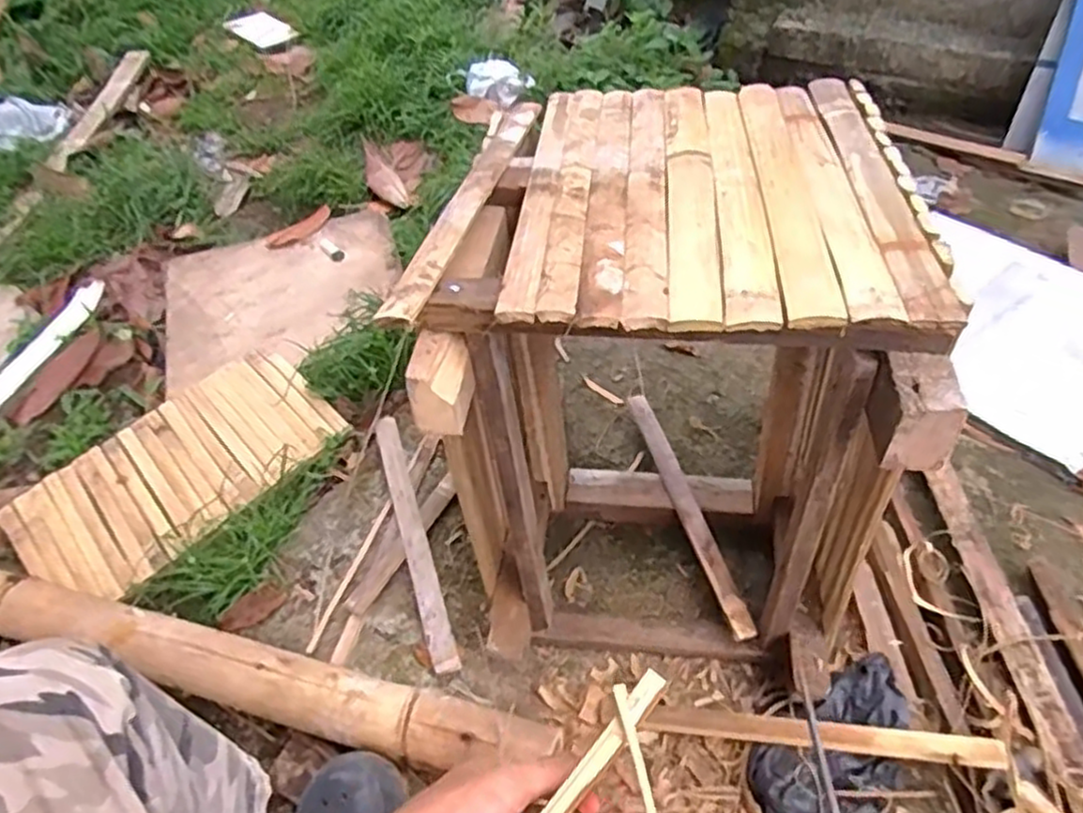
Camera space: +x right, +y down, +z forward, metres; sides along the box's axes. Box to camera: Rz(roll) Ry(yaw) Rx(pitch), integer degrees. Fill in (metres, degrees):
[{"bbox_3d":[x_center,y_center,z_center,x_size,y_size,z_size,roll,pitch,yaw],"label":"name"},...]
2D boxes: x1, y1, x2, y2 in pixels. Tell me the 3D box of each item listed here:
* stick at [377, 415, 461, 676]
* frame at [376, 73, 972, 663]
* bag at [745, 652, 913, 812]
[{"bbox_3d":[-0.172,0.167,0.963,0.032,0.029,0.385,-16,50,-10],"label":"stick"},{"bbox_3d":[0.118,-0.013,0.772,0.374,0.514,0.423,1,50,5],"label":"frame"},{"bbox_3d":[0.300,0.349,0.721,0.198,0.048,0.122,-30,54,-20],"label":"bag"}]

